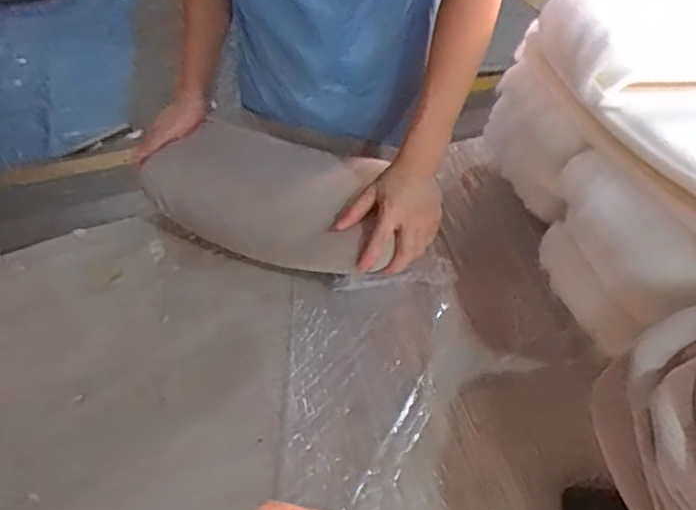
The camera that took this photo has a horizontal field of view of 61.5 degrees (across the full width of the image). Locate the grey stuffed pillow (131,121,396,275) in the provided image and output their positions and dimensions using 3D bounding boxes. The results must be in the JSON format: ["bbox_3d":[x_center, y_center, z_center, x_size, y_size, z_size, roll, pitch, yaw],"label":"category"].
[{"bbox_3d":[-0.114,-0.093,0.860,0.342,0.077,0.195,20,49,22],"label":"grey stuffed pillow"}]

